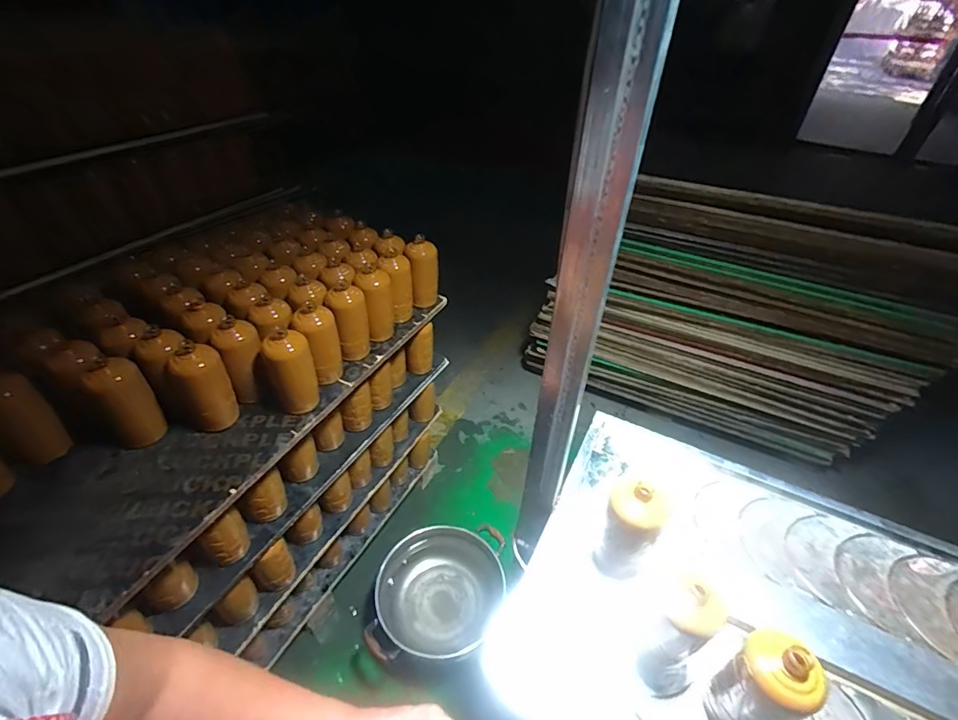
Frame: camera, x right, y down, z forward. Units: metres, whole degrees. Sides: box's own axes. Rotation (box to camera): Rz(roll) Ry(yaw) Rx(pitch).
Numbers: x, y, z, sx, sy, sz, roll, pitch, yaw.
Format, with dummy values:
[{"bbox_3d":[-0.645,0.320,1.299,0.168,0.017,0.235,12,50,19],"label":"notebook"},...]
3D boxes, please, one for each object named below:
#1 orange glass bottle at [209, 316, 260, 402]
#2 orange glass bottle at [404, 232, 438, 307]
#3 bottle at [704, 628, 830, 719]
[{"bbox_3d":[-0.456,0.005,0.895,0.077,0.155,0.083,-23,45,-28],"label":"orange glass bottle"},{"bbox_3d":[-0.143,-0.221,1.183,0.080,0.165,0.066,-6,40,-10],"label":"orange glass bottle"},{"bbox_3d":[0.335,0.387,0.545,0.066,0.187,0.079,-16,42,-21],"label":"bottle"}]

